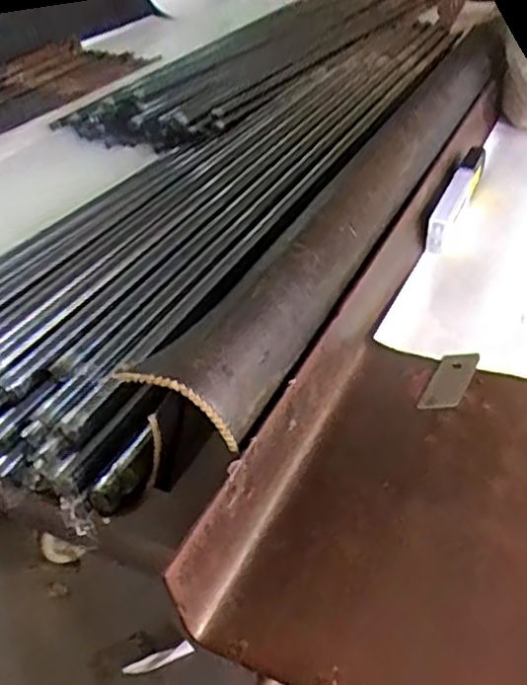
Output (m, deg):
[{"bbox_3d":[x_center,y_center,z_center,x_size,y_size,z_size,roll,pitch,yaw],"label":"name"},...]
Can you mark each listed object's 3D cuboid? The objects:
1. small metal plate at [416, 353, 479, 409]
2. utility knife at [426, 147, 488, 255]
[{"bbox_3d":[0.095,0.020,0.343,0.018,0.004,0.046,17,43,27],"label":"small metal plate"},{"bbox_3d":[0.134,-0.101,0.464,0.012,0.029,0.111,14,42,25],"label":"utility knife"}]

